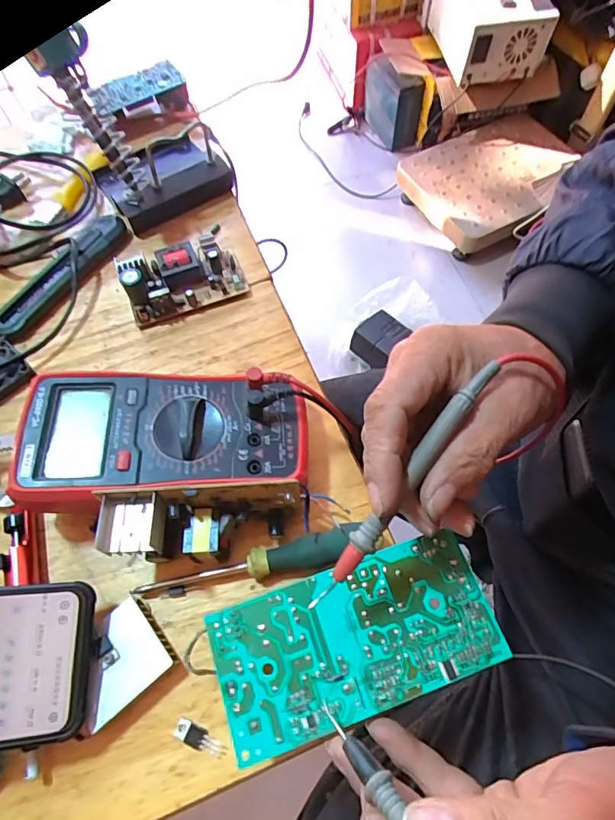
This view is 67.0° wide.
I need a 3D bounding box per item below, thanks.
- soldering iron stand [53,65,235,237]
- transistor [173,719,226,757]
[{"bbox_3d":[-0.138,-0.248,0.410,0.116,0.111,0.099,-33,67,-14],"label":"soldering iron stand"},{"bbox_3d":[-0.061,0.185,0.261,0.030,0.004,0.010,20,66,11],"label":"transistor"}]

